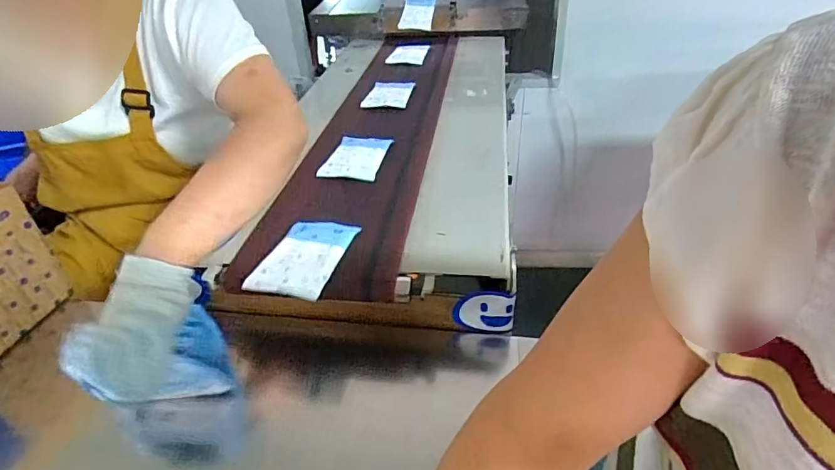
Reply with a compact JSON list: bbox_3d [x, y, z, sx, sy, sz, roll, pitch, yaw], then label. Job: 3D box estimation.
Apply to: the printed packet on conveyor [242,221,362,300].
[{"bbox_3d":[-0.127,0.023,0.562,0.081,0.013,0.128,8,40,15],"label":"printed packet on conveyor"}]

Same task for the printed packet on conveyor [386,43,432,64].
[{"bbox_3d":[-0.022,-0.451,1.210,0.090,0.016,0.138,4,39,10],"label":"printed packet on conveyor"}]

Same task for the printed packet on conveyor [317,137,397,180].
[{"bbox_3d":[-0.093,-0.124,0.761,0.083,0.019,0.126,5,39,12],"label":"printed packet on conveyor"}]

